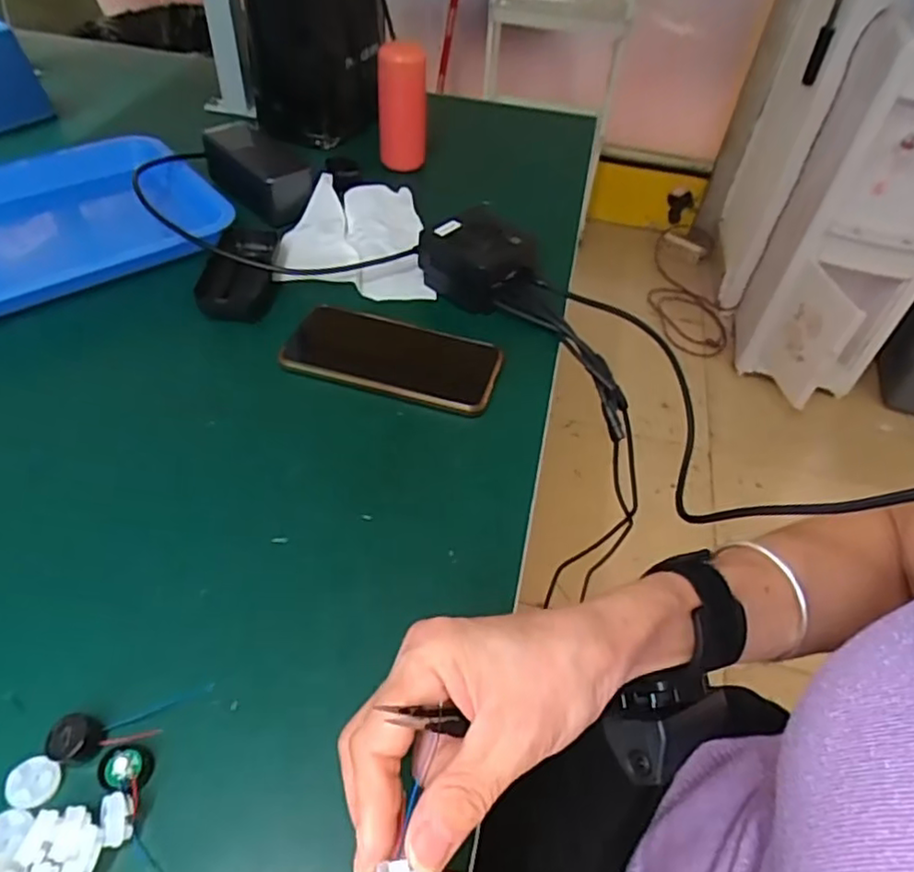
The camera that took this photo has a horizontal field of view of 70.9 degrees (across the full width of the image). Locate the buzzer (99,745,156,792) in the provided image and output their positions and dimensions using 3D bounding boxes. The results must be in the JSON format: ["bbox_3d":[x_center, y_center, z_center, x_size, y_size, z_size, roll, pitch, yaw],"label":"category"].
[{"bbox_3d":[-0.156,0.155,0.302,0.021,0.009,0.021,3,47,-3],"label":"buzzer"}]

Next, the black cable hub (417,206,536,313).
[{"bbox_3d":[0.020,-0.158,0.569,0.078,0.049,0.086,-33,58,-31],"label":"black cable hub"}]

